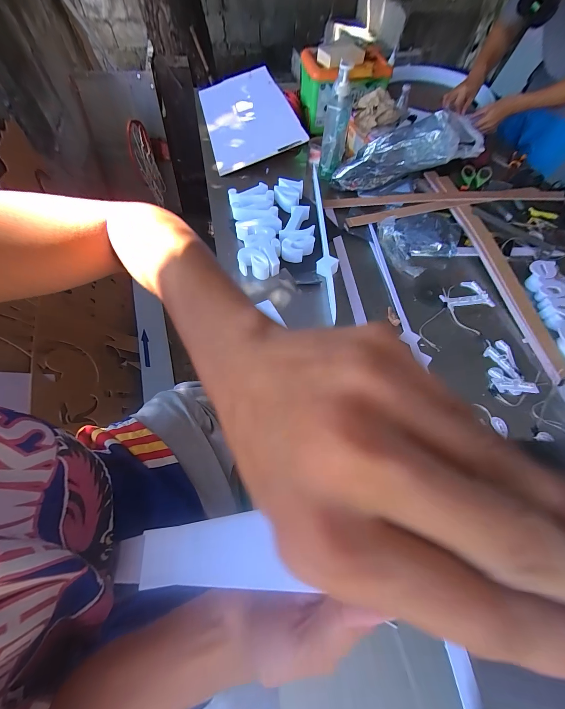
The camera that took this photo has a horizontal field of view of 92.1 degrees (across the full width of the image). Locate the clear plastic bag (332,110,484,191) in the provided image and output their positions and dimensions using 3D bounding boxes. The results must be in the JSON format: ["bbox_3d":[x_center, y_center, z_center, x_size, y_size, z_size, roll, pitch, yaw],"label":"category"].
[{"bbox_3d":[0.350,-0.590,0.805,0.388,0.139,0.125,2,58,33],"label":"clear plastic bag"}]

